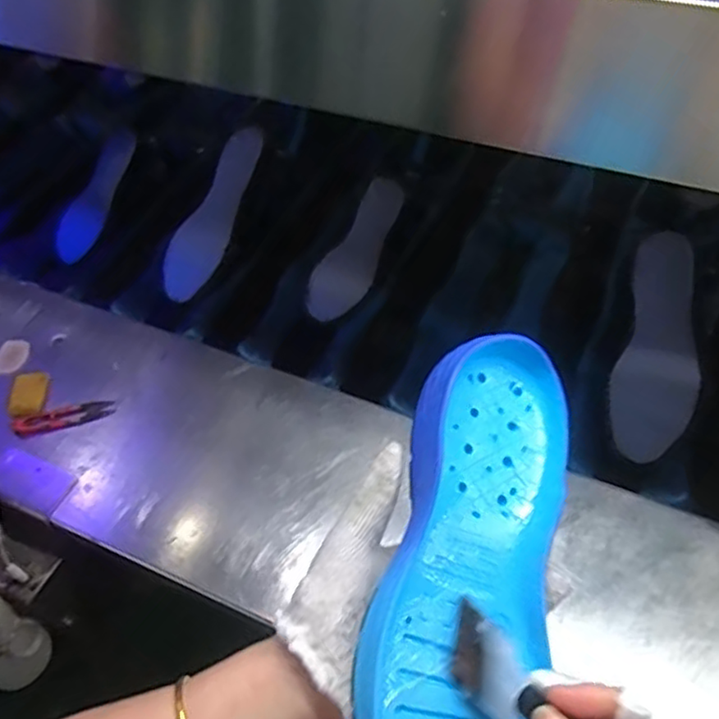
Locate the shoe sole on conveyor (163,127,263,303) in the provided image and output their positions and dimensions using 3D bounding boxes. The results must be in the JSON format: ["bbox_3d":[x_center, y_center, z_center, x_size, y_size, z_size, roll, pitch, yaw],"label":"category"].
[{"bbox_3d":[-0.195,-0.198,0.891,0.066,0.018,0.251,30,85,-16],"label":"shoe sole on conveyor"}]

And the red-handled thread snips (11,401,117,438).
[{"bbox_3d":[-0.308,0.061,0.680,0.100,0.008,0.023,-15,53,-10],"label":"red-handled thread snips"}]

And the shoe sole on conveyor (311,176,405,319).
[{"bbox_3d":[0.001,-0.139,0.830,0.068,0.009,0.200,31,79,6],"label":"shoe sole on conveyor"}]

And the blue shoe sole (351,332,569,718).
[{"bbox_3d":[0.060,0.116,0.353,0.098,0.048,0.280,18,63,-11],"label":"blue shoe sole"}]

